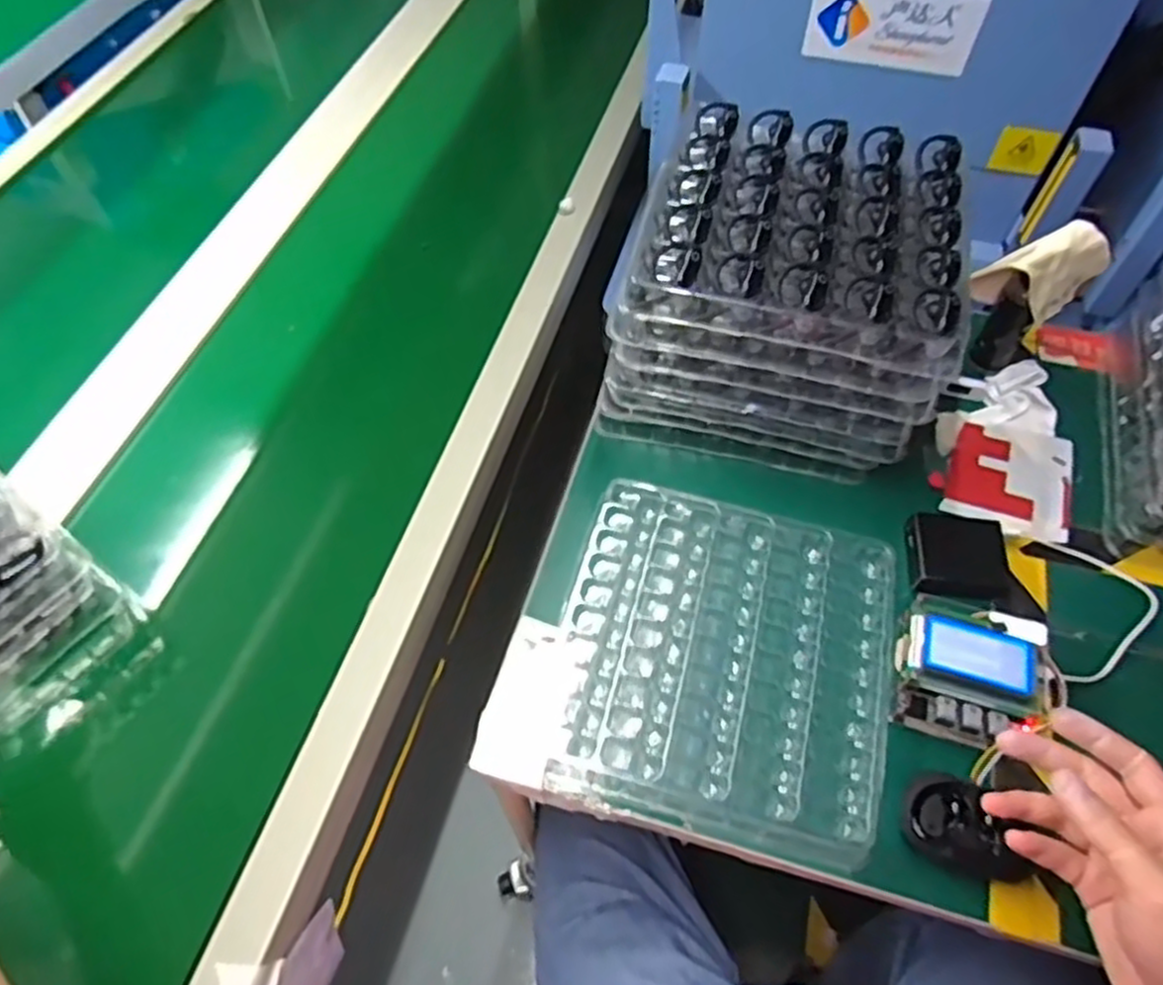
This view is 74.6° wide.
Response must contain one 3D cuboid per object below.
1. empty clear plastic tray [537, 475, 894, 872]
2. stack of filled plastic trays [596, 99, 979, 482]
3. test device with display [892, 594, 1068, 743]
[{"bbox_3d":[0.111,0.128,0.614,0.261,0.037,0.274,12,66,6],"label":"empty clear plastic tray"},{"bbox_3d":[0.181,-0.185,0.704,0.266,0.197,0.259,12,66,6],"label":"stack of filled plastic trays"},{"bbox_3d":[0.310,0.139,0.589,0.117,0.038,0.106,13,66,6],"label":"test device with display"}]

